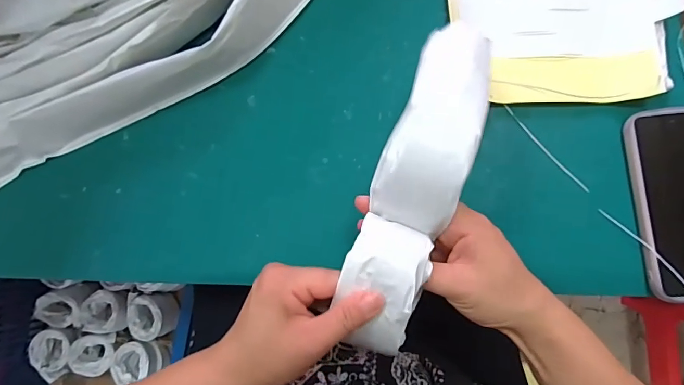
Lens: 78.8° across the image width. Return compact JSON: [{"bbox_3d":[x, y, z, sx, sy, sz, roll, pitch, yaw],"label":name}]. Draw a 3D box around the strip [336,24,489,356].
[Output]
[{"bbox_3d":[0.053,-0.011,0.285,0.055,0.036,0.236,19,85,4],"label":"strip"}]

